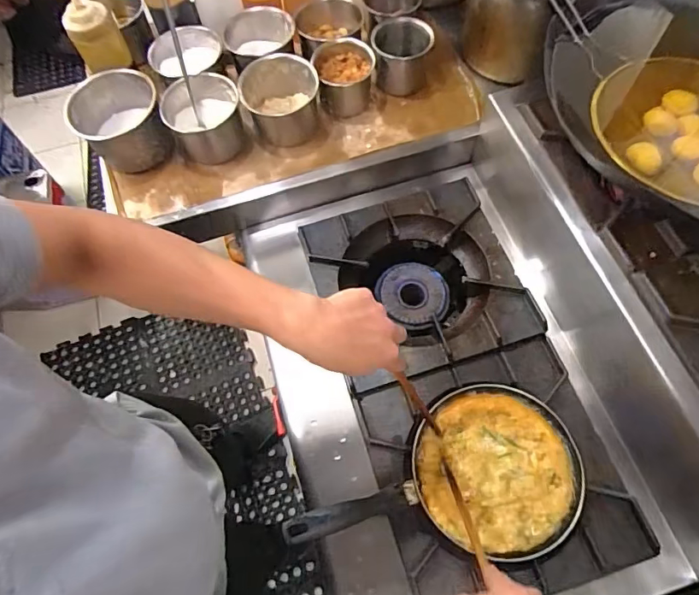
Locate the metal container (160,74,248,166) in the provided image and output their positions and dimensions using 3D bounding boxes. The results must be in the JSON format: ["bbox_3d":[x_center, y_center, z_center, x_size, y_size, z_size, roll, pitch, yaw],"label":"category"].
[{"bbox_3d":[-0.228,-0.279,0.763,0.113,0.091,0.107,-1,64,2],"label":"metal container"}]

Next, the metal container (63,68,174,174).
[{"bbox_3d":[-0.364,-0.276,0.761,0.136,0.107,0.117,-28,67,-11],"label":"metal container"}]

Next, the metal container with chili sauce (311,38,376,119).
[{"bbox_3d":[-0.007,-0.358,0.789,0.092,0.080,0.089,-1,64,2],"label":"metal container with chili sauce"}]

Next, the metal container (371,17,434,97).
[{"bbox_3d":[0.086,-0.405,0.805,0.093,0.091,0.096,1,64,2],"label":"metal container"}]

